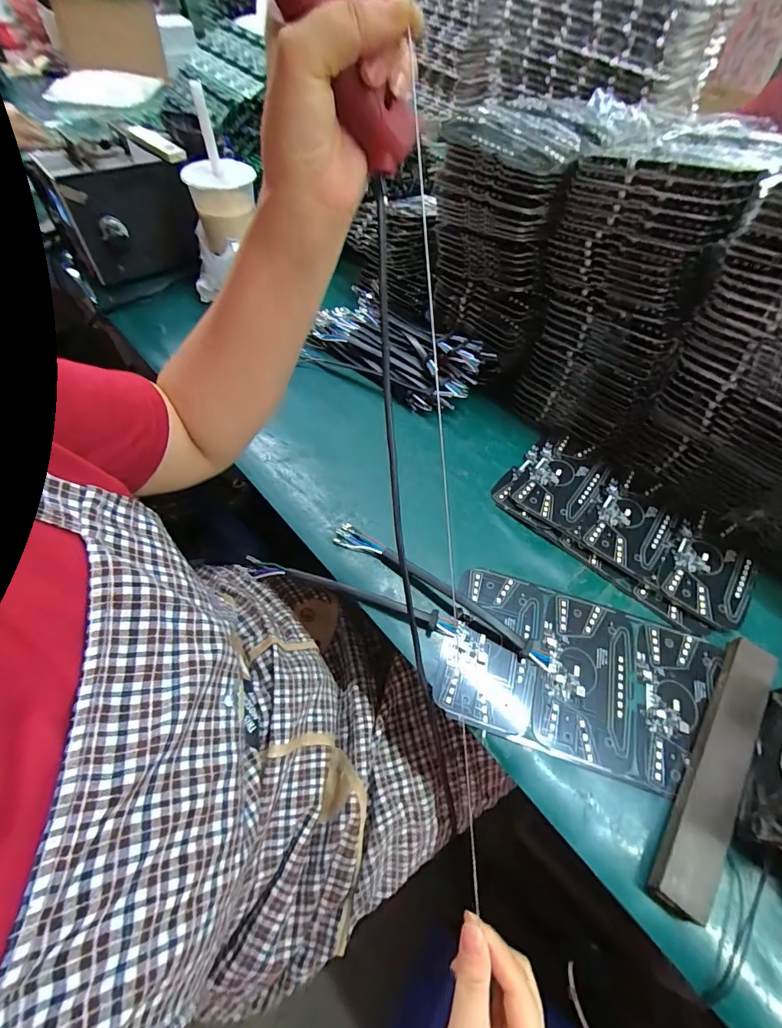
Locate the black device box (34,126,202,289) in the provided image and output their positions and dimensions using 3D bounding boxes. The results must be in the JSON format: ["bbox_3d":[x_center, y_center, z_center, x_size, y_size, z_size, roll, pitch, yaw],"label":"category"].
[{"bbox_3d":[-0.341,-0.394,0.561,0.153,0.132,0.080,-18,59,-15],"label":"black device box"}]

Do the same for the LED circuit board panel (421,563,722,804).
[{"bbox_3d":[0.151,0.131,0.352,0.215,0.004,0.132,17,57,8],"label":"LED circuit board panel"}]

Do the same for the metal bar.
[{"bbox_3d":[0.244,0.184,0.312,0.036,0.017,0.207,35,61,18],"label":"metal bar"}]

